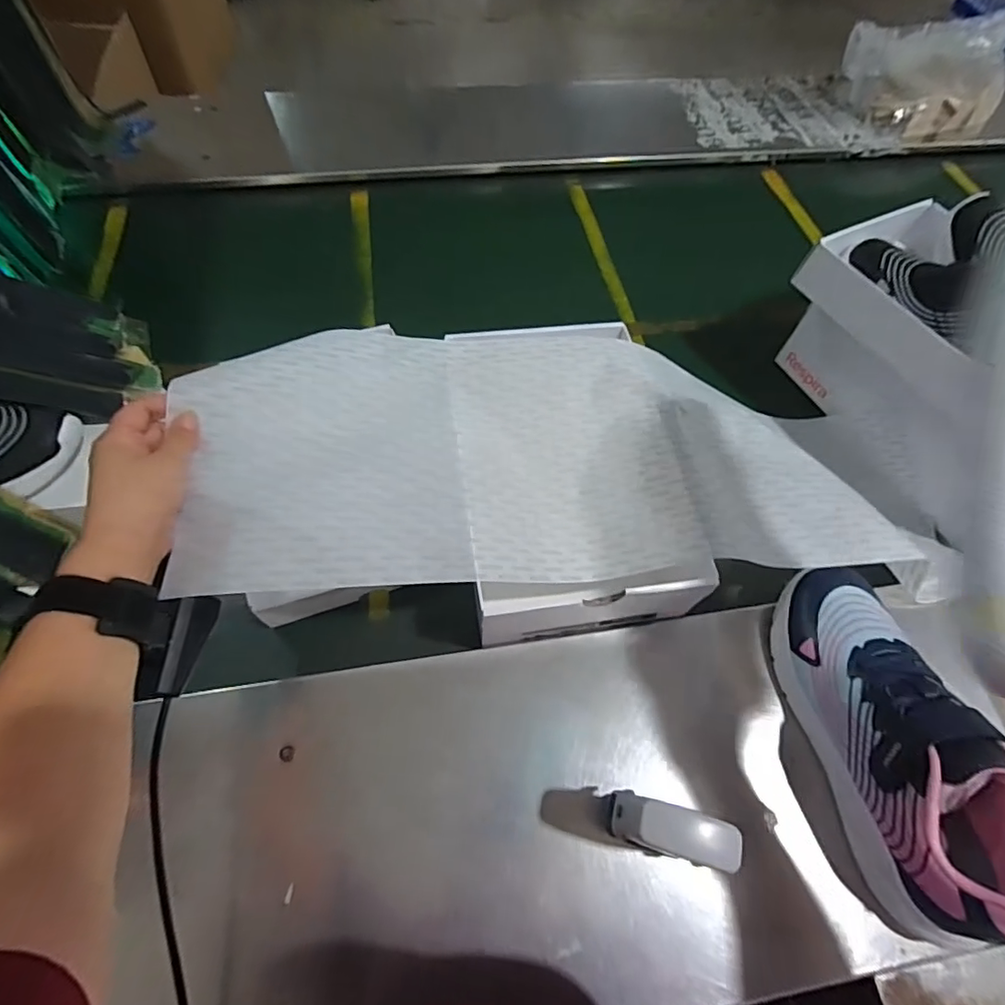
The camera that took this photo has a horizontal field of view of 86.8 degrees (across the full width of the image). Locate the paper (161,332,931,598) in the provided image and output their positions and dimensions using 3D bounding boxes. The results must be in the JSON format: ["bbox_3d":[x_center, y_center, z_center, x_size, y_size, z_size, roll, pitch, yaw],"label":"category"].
[{"bbox_3d":[0.051,-0.044,0.485,0.581,0.063,0.246,0,60,-12],"label":"paper"}]

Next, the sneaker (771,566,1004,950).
[{"bbox_3d":[0.293,0.170,0.400,0.085,0.102,0.255,-6,61,-6],"label":"sneaker"}]

